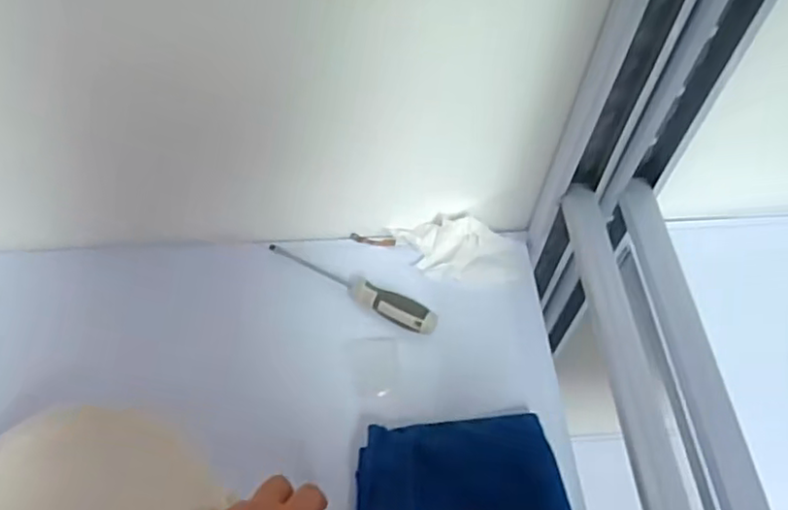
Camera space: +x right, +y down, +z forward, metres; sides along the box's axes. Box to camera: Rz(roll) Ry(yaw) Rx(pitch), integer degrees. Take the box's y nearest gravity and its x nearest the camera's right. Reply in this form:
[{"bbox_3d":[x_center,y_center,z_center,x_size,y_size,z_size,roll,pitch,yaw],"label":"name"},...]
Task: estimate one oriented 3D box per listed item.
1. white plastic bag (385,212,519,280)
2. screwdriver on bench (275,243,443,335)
[{"bbox_3d":[0.065,-0.006,0.674,0.128,0.034,0.071,4,57,-2],"label":"white plastic bag"},{"bbox_3d":[-0.042,0.029,0.649,0.183,0.027,0.026,28,60,13],"label":"screwdriver on bench"}]

